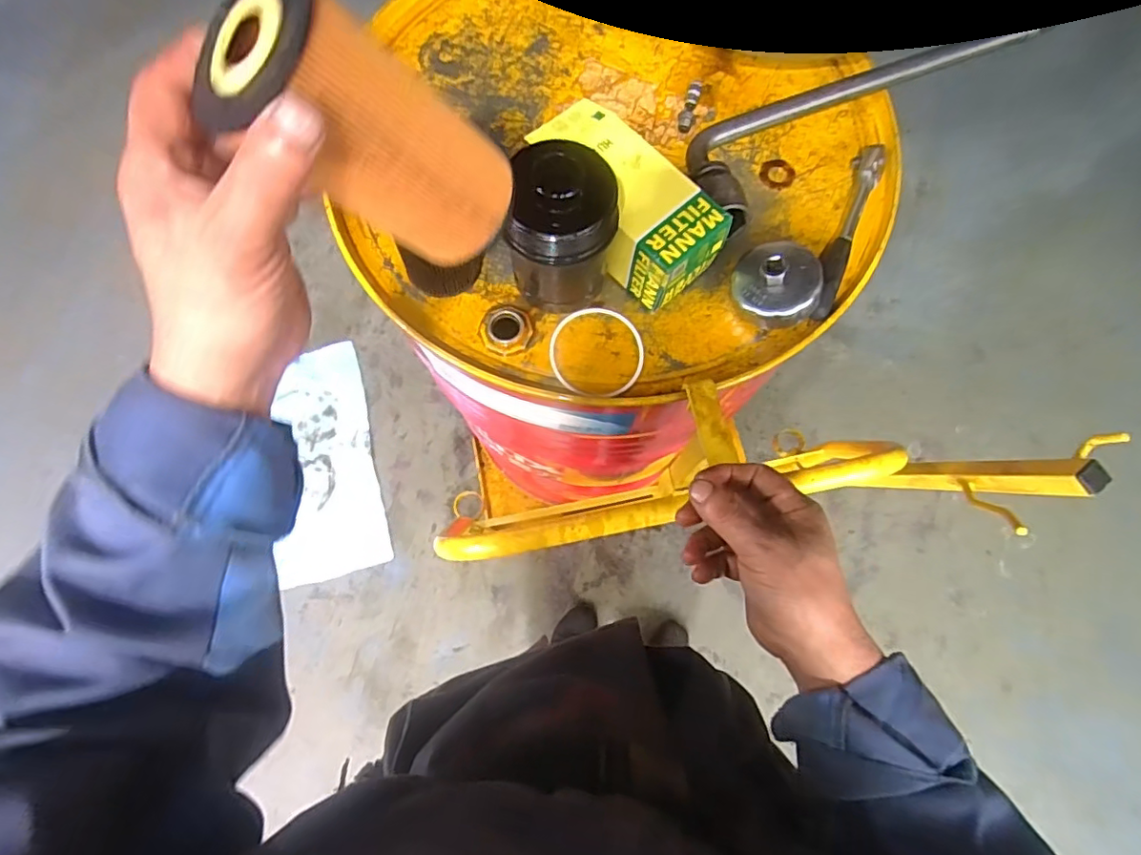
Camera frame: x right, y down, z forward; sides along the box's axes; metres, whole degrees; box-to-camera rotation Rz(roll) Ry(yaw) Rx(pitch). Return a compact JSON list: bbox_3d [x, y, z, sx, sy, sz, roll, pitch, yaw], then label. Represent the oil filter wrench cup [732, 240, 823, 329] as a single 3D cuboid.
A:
[{"bbox_3d":[0.184,-0.130,0.496,0.067,0.040,0.077,-1,75,0],"label":"oil filter wrench cup"}]

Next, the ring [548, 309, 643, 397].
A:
[{"bbox_3d":[0.024,-0.069,0.511,0.086,0.006,0.090,0,72,0],"label":"ring"}]

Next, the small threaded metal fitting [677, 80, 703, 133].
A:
[{"bbox_3d":[0.124,-0.332,0.576,0.016,0.016,0.051,14,76,4],"label":"small threaded metal fitting"}]

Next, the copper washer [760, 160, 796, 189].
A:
[{"bbox_3d":[0.210,-0.257,0.566,0.036,0.007,0.037,0,79,1],"label":"copper washer"}]

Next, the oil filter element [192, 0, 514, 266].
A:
[{"bbox_3d":[-0.088,-0.125,0.254,0.063,0.134,0.059,9,77,37],"label":"oil filter element"}]

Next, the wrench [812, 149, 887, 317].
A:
[{"bbox_3d":[0.262,-0.184,0.529,0.025,0.019,0.192,22,77,6],"label":"wrench"}]

